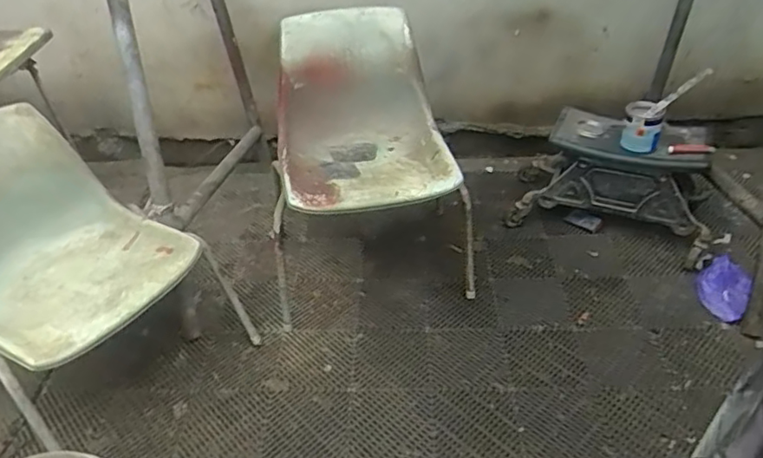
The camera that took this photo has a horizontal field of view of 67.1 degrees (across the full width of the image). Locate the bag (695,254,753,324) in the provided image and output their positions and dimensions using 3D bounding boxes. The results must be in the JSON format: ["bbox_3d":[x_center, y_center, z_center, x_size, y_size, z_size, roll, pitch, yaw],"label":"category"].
[{"bbox_3d":[0.970,0.168,1.635,0.142,0.074,0.180,23,46,30],"label":"bag"}]

